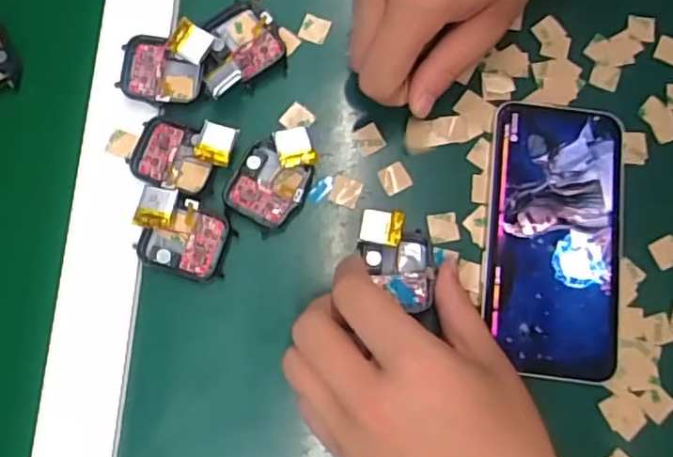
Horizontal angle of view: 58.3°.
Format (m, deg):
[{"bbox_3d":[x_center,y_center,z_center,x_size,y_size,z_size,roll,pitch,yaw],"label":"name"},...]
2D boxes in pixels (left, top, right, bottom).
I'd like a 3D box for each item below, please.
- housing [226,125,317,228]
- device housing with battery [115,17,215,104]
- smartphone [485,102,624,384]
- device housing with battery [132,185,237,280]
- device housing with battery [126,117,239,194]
[{"bbox_3d":[-0.033,-0.028,0.320,0.039,0.015,0.053,26,80,3],"label":"housing"},{"bbox_3d":[-0.094,-0.090,0.331,0.045,0.015,0.046,12,80,1],"label":"device housing with battery"},{"bbox_3d":[0.117,0.003,0.321,0.073,0.011,0.145,7,80,0],"label":"smartphone"},{"bbox_3d":[-0.080,0.004,0.310,0.048,0.013,0.038,18,80,2],"label":"device housing with battery"},{"bbox_3d":[-0.082,-0.039,0.320,0.052,0.013,0.038,13,80,1],"label":"device housing with battery"}]

